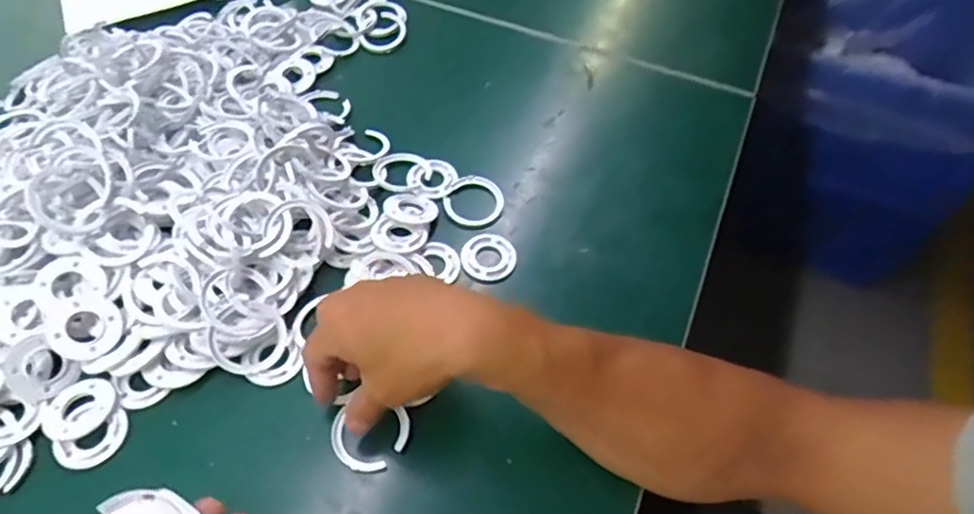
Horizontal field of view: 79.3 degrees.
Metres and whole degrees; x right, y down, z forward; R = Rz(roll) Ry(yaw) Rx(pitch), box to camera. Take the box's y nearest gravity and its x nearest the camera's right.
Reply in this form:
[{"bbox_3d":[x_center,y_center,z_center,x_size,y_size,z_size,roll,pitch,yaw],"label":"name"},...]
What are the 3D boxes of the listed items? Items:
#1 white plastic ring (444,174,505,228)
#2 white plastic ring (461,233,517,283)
[{"bbox_3d":[-0.010,-0.048,0.506,0.051,0.012,0.047,1,55,-1],"label":"white plastic ring"},{"bbox_3d":[0.001,-0.002,0.478,0.043,0.007,0.047,1,55,-1],"label":"white plastic ring"}]

